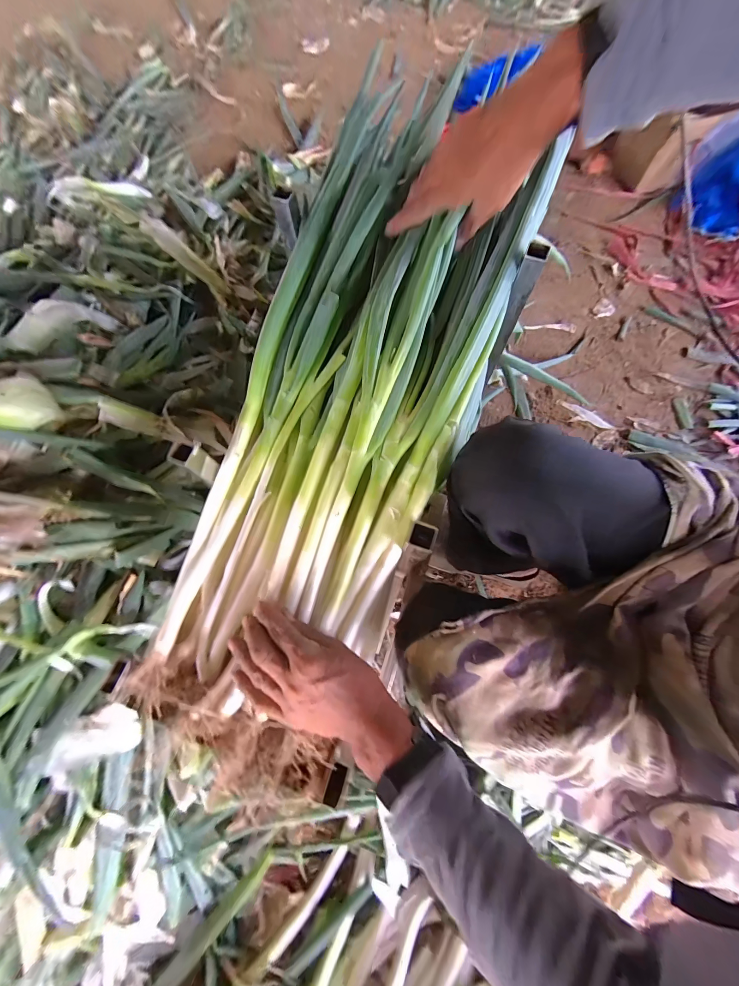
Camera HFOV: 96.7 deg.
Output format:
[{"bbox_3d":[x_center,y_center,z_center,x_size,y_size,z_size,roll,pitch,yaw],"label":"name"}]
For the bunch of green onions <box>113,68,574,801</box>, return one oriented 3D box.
[{"bbox_3d":[-0.026,-0.098,0.401,0.268,0.097,0.763,20,86,7],"label":"bunch of green onions"}]

